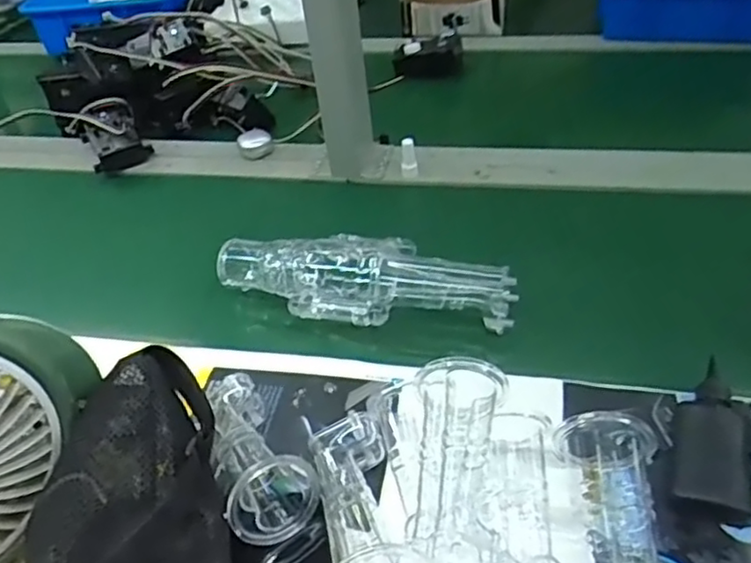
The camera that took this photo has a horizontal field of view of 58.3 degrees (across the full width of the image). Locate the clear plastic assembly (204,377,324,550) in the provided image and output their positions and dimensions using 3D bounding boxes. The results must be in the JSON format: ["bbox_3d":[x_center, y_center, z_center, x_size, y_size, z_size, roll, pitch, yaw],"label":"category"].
[{"bbox_3d":[-0.097,0.128,0.527,0.066,0.061,0.159,-21,44,-15],"label":"clear plastic assembly"}]

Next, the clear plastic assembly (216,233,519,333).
[{"bbox_3d":[-0.015,0.002,0.679,0.298,0.061,0.121,11,46,19],"label":"clear plastic assembly"}]

